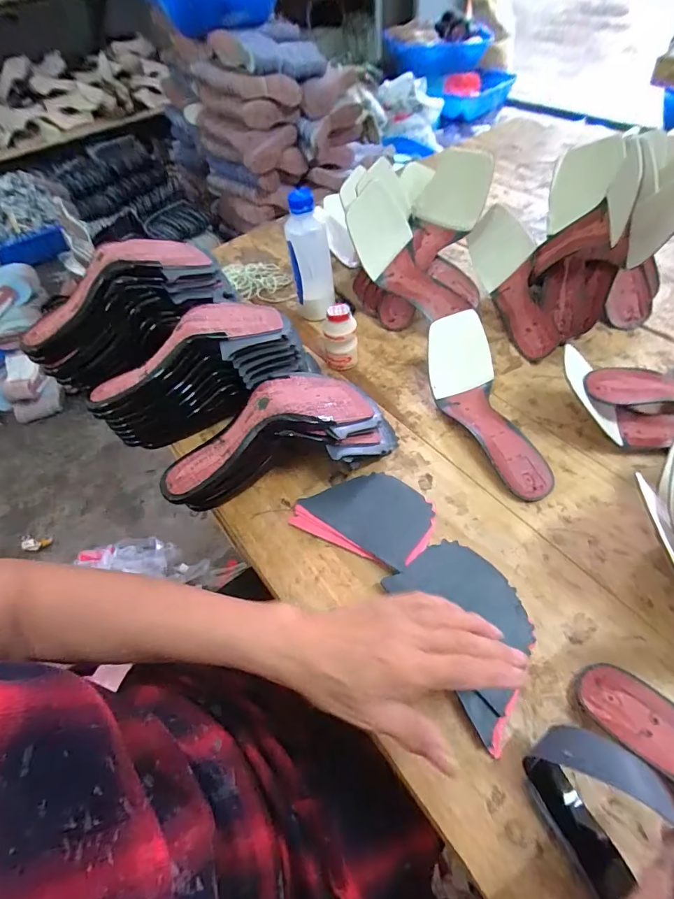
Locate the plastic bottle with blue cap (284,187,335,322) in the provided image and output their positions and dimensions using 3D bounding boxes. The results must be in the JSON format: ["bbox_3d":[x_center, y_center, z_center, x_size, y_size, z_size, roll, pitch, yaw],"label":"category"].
[{"bbox_3d":[-0.036,-0.261,0.593,0.056,0.176,0.051,-11,52,-2],"label":"plastic bottle with blue cap"}]

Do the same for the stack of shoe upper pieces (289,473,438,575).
[{"bbox_3d":[0.032,0.065,0.444,0.134,0.015,0.093,21,58,21],"label":"stack of shoe upper pieces"}]

